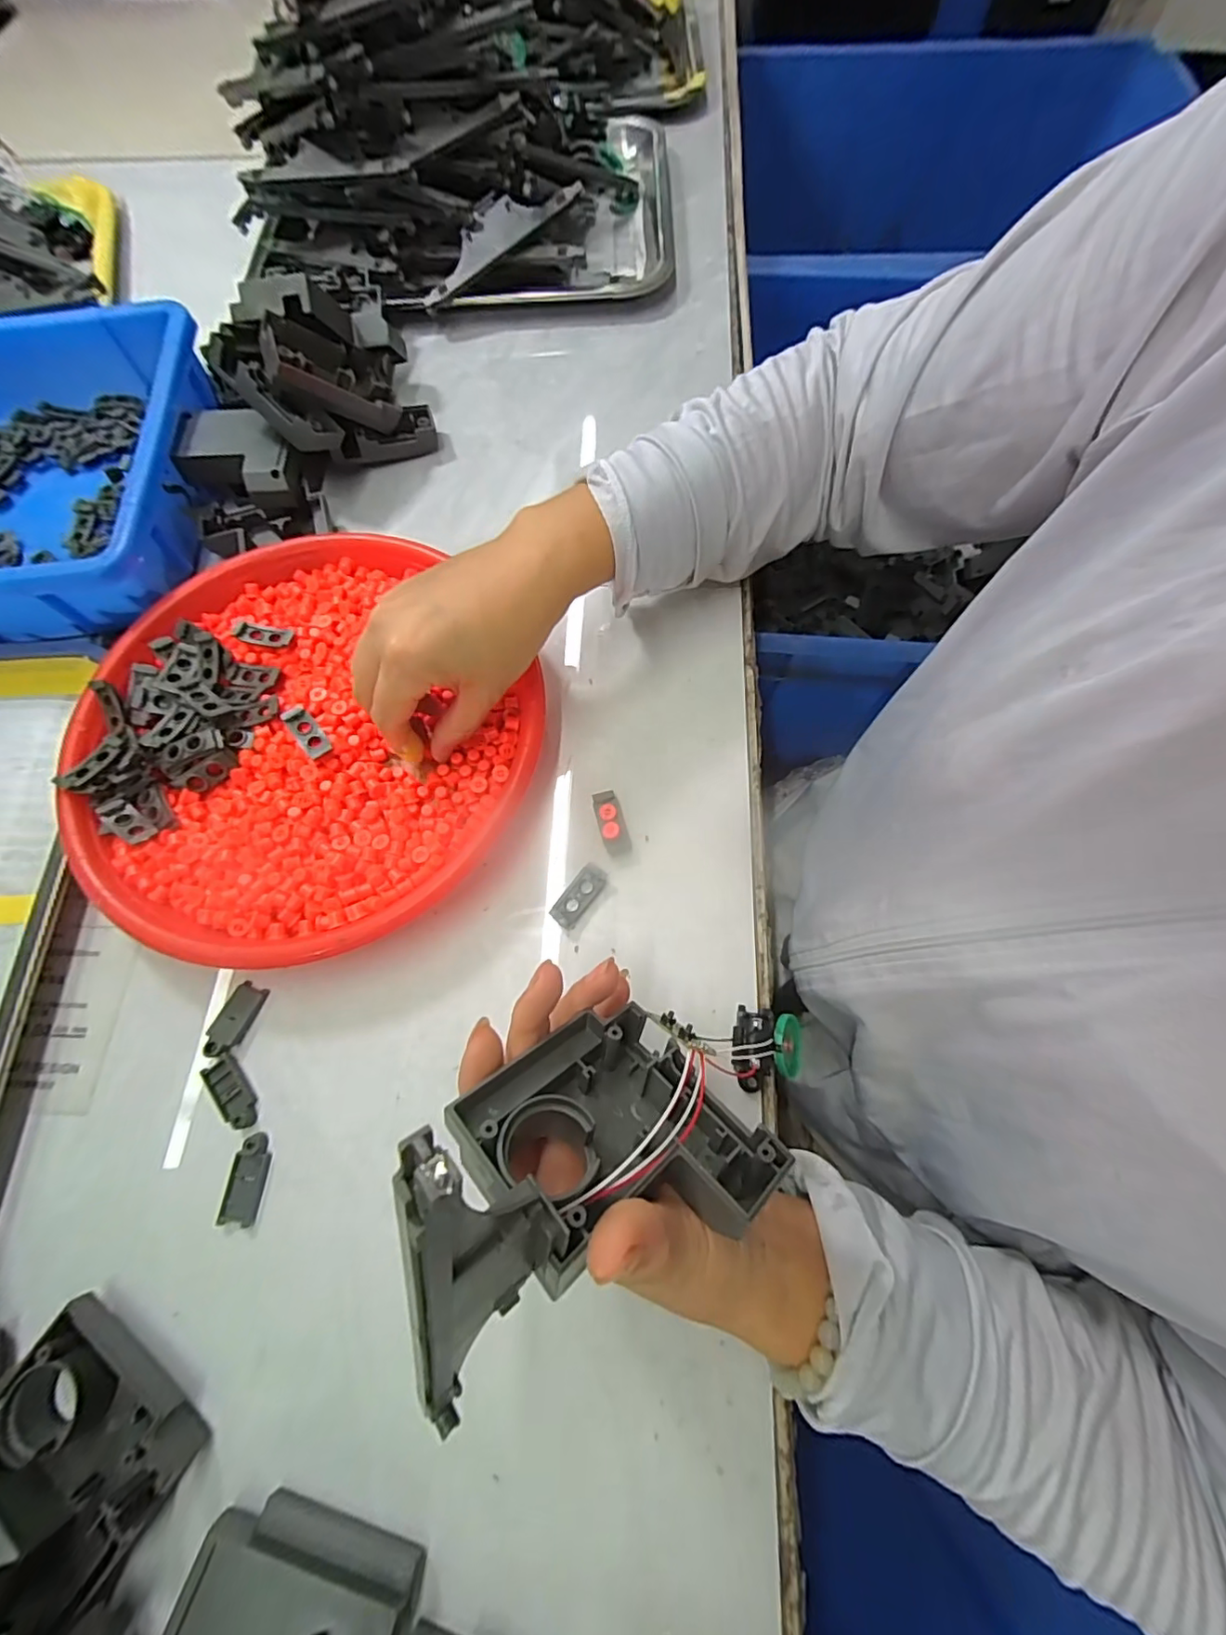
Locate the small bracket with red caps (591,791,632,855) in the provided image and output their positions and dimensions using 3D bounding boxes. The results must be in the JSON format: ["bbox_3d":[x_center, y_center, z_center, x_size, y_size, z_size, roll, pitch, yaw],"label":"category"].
[{"bbox_3d":[-0.001,0.002,0.298,0.013,0.010,0.036,-16,71,-4],"label":"small bracket with red caps"}]

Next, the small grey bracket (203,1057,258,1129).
[{"bbox_3d":[-0.181,0.131,0.261,0.014,0.004,0.035,-38,74,-11],"label":"small grey bracket"}]

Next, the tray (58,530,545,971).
[{"bbox_3d":[-0.167,-0.049,0.309,0.242,0.034,0.251,-1,71,1],"label":"tray"}]

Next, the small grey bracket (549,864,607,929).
[{"bbox_3d":[-0.018,0.041,0.287,0.014,0.007,0.033,34,75,13],"label":"small grey bracket"}]

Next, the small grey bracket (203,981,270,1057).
[{"bbox_3d":[-0.187,0.099,0.272,0.017,0.006,0.034,19,72,8],"label":"small grey bracket"}]

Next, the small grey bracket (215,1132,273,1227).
[{"bbox_3d":[-0.165,0.163,0.249,0.016,0.004,0.035,5,71,3],"label":"small grey bracket"}]

